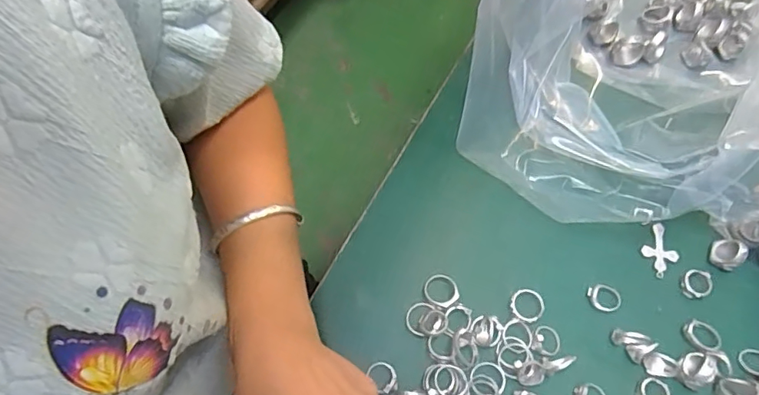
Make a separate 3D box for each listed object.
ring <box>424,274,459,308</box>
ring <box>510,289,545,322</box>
[{"bbox_3d":[0.047,0.069,0.385,0.025,0.004,0.027,-5,47,5],"label":"ring"},{"bbox_3d":[0.112,0.081,0.386,0.025,0.004,0.024,1,66,-2],"label":"ring"}]

